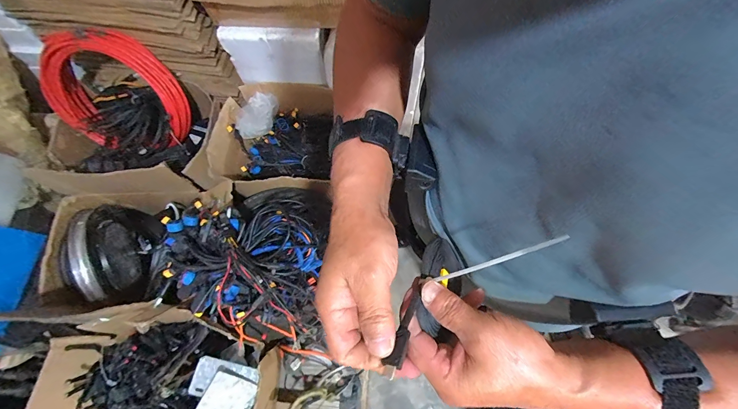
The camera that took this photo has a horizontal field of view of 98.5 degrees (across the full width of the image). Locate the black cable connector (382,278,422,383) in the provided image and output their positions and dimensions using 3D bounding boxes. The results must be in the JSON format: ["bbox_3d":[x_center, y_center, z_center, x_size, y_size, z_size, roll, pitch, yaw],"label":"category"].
[{"bbox_3d":[0.030,0.092,0.252,0.011,0.015,0.093,21,36,9],"label":"black cable connector"}]

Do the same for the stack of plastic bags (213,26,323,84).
[{"bbox_3d":[-0.275,-0.437,0.940,0.277,0.174,0.046,-1,71,2],"label":"stack of plastic bags"}]

